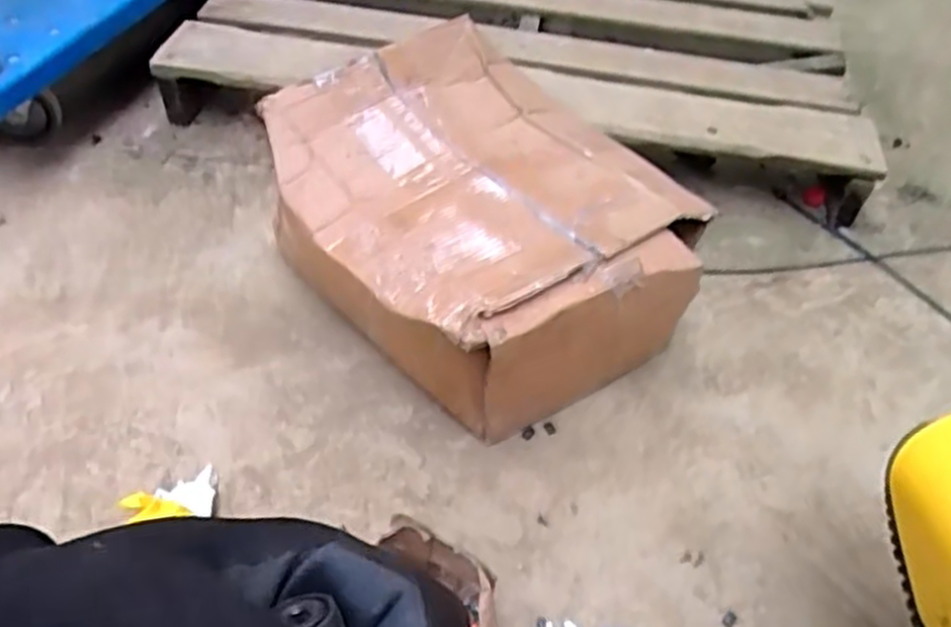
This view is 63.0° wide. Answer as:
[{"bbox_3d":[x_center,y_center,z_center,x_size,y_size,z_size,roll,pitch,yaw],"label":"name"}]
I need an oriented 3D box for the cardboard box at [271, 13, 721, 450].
[{"bbox_3d":[0.012,-0.115,0.959,0.425,0.216,0.449,-25,56,-24],"label":"cardboard box"}]

